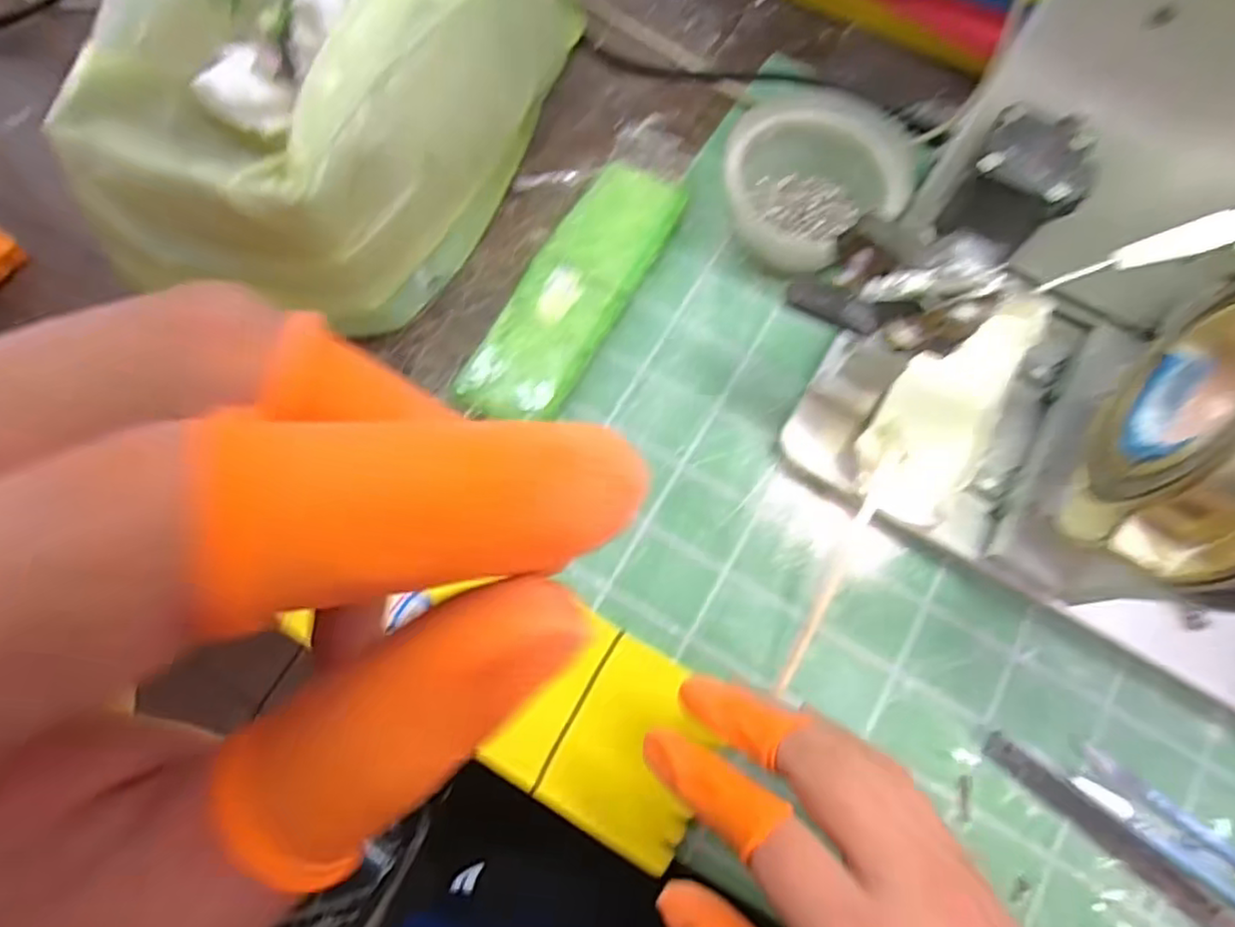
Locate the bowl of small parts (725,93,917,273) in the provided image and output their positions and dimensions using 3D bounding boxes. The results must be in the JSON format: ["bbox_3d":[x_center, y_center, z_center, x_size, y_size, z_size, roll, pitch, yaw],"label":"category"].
[{"bbox_3d":[0.112,-0.159,0.383,0.101,0.051,0.090,15,73,4],"label":"bowl of small parts"}]

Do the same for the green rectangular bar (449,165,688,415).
[{"bbox_3d":[-0.024,-0.100,0.380,0.058,0.016,0.179,28,74,8],"label":"green rectangular bar"}]

